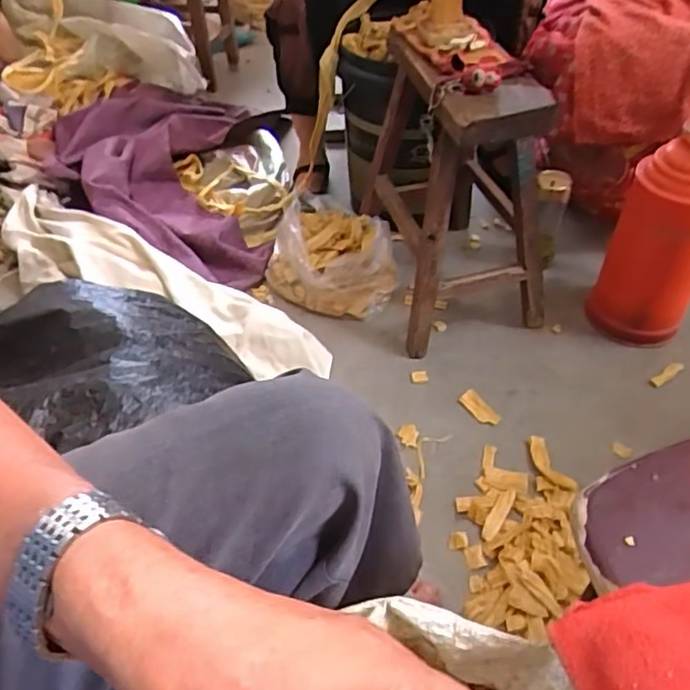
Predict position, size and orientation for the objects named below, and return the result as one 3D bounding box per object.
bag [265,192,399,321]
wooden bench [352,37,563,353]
[{"bbox_3d":[-0.029,-0.182,1.193,0.269,0.115,0.213,28,53,28],"label":"bag"},{"bbox_3d":[0.178,-0.286,1.063,0.248,0.426,0.412,-12,46,-9],"label":"wooden bench"}]

